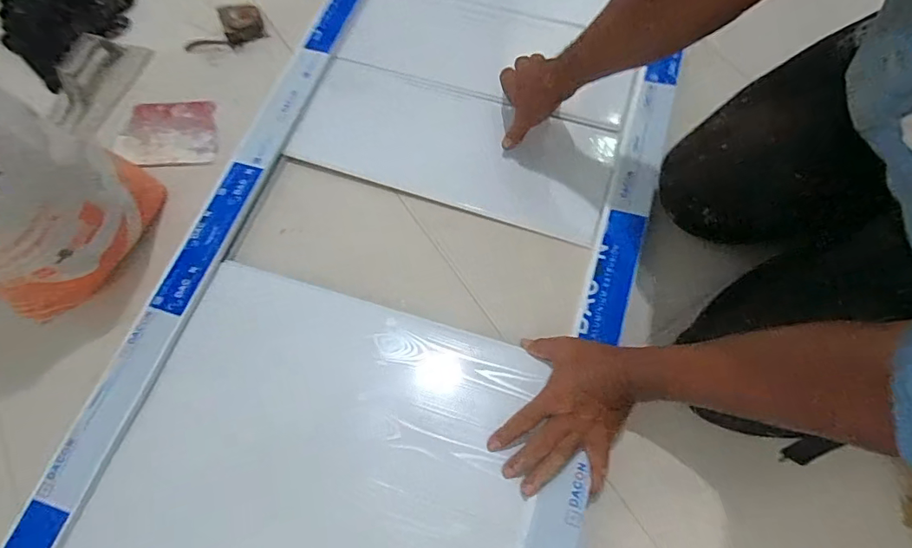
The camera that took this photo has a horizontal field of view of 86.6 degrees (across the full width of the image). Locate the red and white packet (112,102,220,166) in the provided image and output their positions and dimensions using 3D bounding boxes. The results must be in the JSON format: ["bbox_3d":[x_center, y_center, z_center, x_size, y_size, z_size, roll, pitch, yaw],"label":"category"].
[{"bbox_3d":[-0.471,-0.232,0.794,0.157,0.013,0.124,-5,66,0],"label":"red and white packet"}]

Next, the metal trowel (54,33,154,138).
[{"bbox_3d":[-0.603,-0.322,0.804,0.107,0.055,0.204,15,68,8],"label":"metal trowel"}]

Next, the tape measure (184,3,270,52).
[{"bbox_3d":[-0.412,-0.431,0.855,0.139,0.043,0.061,-27,68,-9],"label":"tape measure"}]

